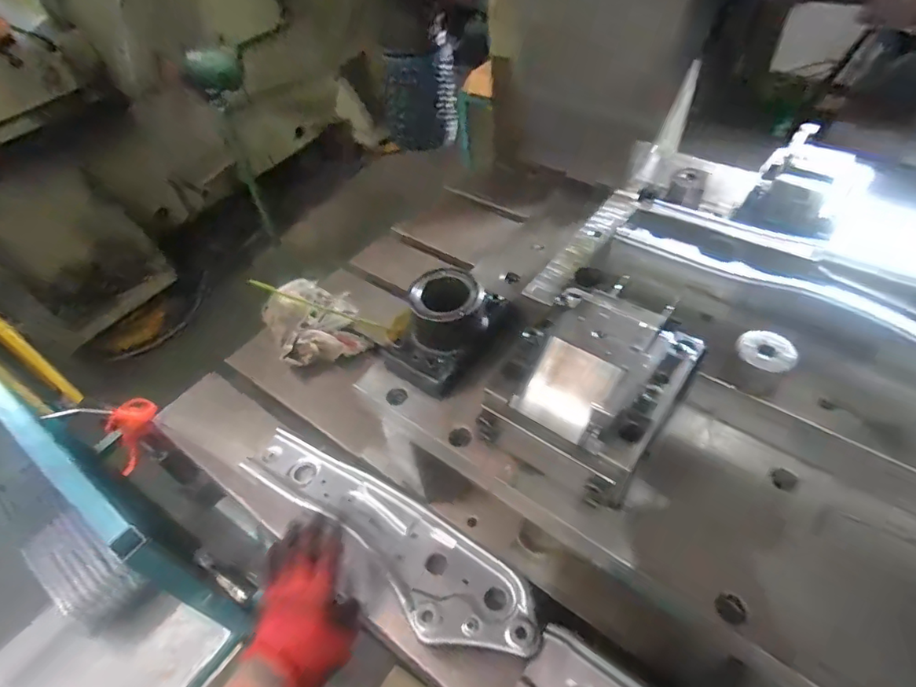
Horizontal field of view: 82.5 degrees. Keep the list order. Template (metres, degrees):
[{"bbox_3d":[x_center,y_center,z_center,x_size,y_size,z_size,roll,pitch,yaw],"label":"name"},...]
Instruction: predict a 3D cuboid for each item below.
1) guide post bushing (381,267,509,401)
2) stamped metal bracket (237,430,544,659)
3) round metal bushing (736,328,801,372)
[{"bbox_3d":[-0.012,-0.019,0.512,0.077,0.081,0.119,28,57,26],"label":"guide post bushing"},{"bbox_3d":[-0.097,0.226,0.631,0.431,0.046,0.110,28,57,26],"label":"stamped metal bracket"},{"bbox_3d":[0.245,0.005,0.413,0.042,0.009,0.038,31,58,27],"label":"round metal bushing"}]

